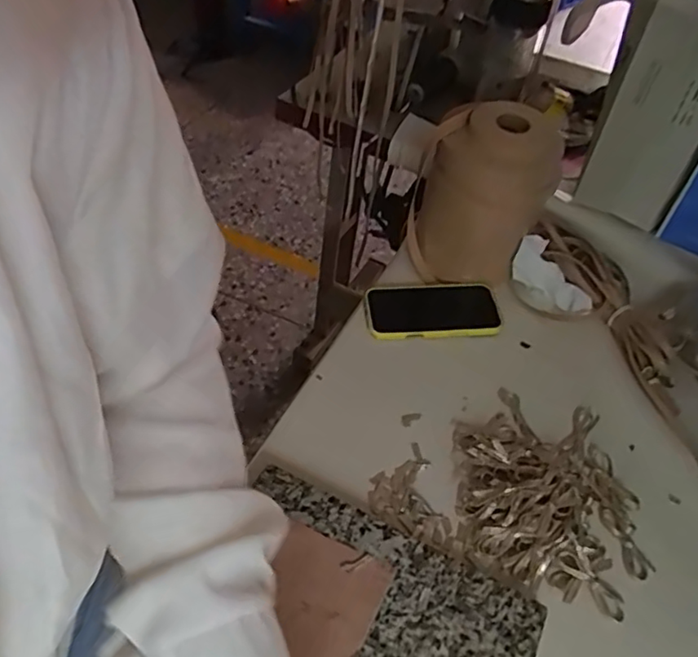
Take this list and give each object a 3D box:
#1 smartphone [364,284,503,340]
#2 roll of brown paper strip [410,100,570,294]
[{"bbox_3d":[0.103,-0.024,0.784,0.162,0.016,0.089,-2,46,1],"label":"smartphone"},{"bbox_3d":[0.165,-0.167,0.785,0.139,0.192,0.134,3,48,-3],"label":"roll of brown paper strip"}]

